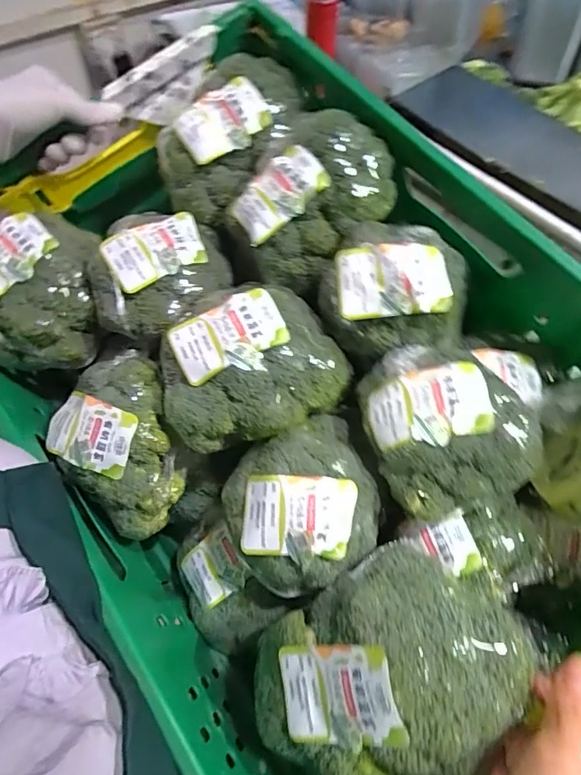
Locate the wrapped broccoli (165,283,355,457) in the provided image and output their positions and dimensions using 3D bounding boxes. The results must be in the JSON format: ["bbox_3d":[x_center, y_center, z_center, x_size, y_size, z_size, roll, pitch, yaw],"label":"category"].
[{"bbox_3d":[-0.027,-0.015,0.350,0.127,0.073,0.082,-11,47,-12],"label":"wrapped broccoli"}]

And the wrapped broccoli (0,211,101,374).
[{"bbox_3d":[-0.214,-0.076,0.401,0.114,0.101,0.085,-20,50,-20],"label":"wrapped broccoli"}]

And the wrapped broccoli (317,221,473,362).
[{"bbox_3d":[0.077,-0.075,0.366,0.105,0.065,0.081,8,46,6],"label":"wrapped broccoli"}]

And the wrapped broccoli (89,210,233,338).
[{"bbox_3d":[-0.103,-0.095,0.396,0.115,0.060,0.088,-17,49,-18],"label":"wrapped broccoli"}]

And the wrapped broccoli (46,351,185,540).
[{"bbox_3d":[-0.129,0.045,0.366,0.083,0.087,0.103,-23,51,-22],"label":"wrapped broccoli"}]

